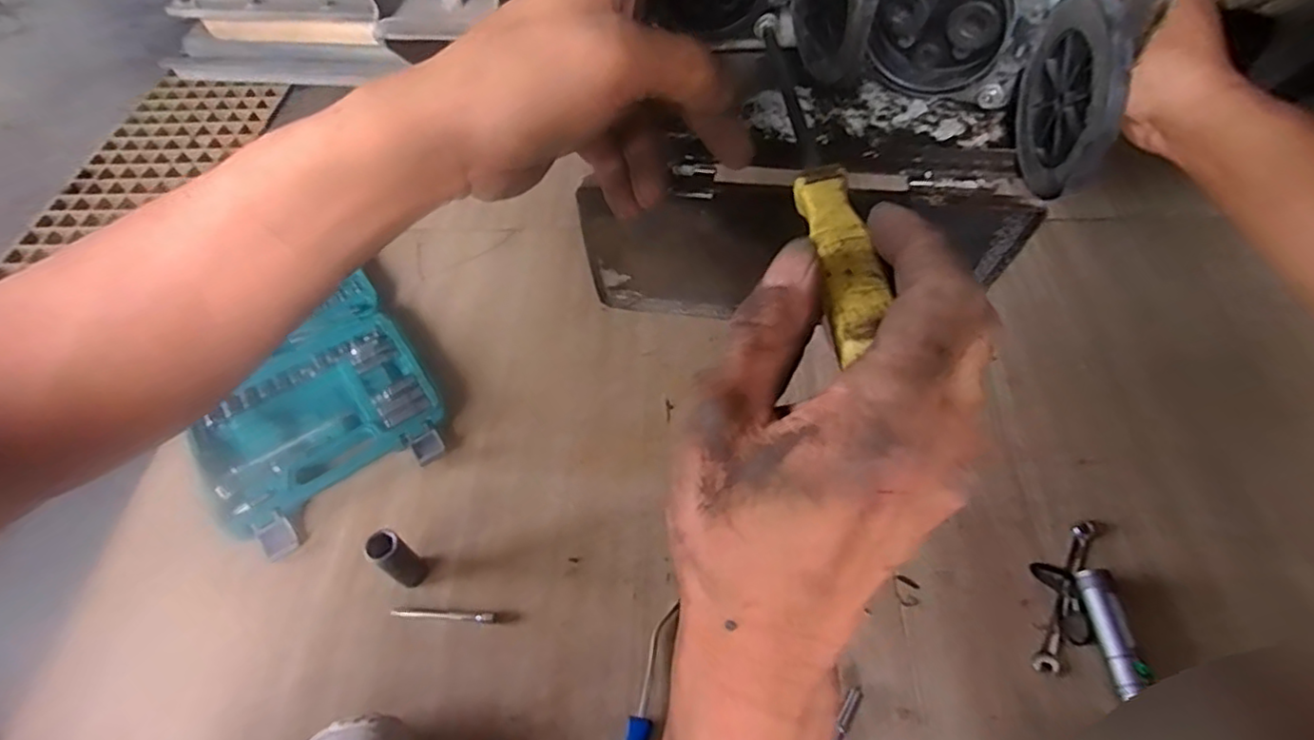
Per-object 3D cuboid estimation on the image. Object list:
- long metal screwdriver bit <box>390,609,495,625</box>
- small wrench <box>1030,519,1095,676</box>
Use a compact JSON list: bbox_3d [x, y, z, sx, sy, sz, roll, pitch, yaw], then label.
[{"bbox_3d":[-0.198,0.229,0.597,0.098,0.004,0.011,0,55,4],"label":"long metal screwdriver bit"},{"bbox_3d":[0.364,0.198,0.569,0.019,0.012,0.152,26,60,21],"label":"small wrench"}]

